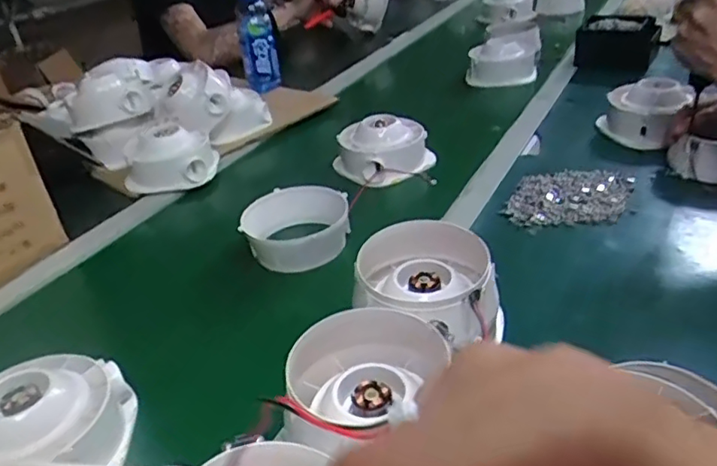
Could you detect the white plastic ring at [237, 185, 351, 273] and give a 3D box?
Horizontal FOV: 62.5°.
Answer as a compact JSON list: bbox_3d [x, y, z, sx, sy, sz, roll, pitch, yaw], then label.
[{"bbox_3d":[-0.076,-0.007,0.732,0.118,0.064,0.118,-5,31,3],"label":"white plastic ring"}]

